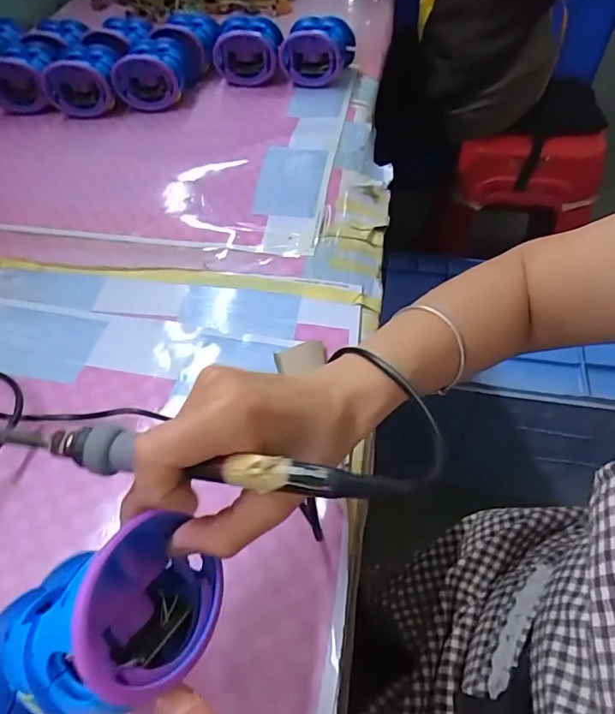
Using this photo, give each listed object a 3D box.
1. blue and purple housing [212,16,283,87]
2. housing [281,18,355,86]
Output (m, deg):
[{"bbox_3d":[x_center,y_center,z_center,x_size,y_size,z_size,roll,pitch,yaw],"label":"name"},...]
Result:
[{"bbox_3d":[-0.079,-0.408,0.685,0.085,0.067,0.080,-2,52,1],"label":"blue and purple housing"},{"bbox_3d":[0.014,-0.418,0.699,0.082,0.081,0.103,9,53,10],"label":"housing"}]

